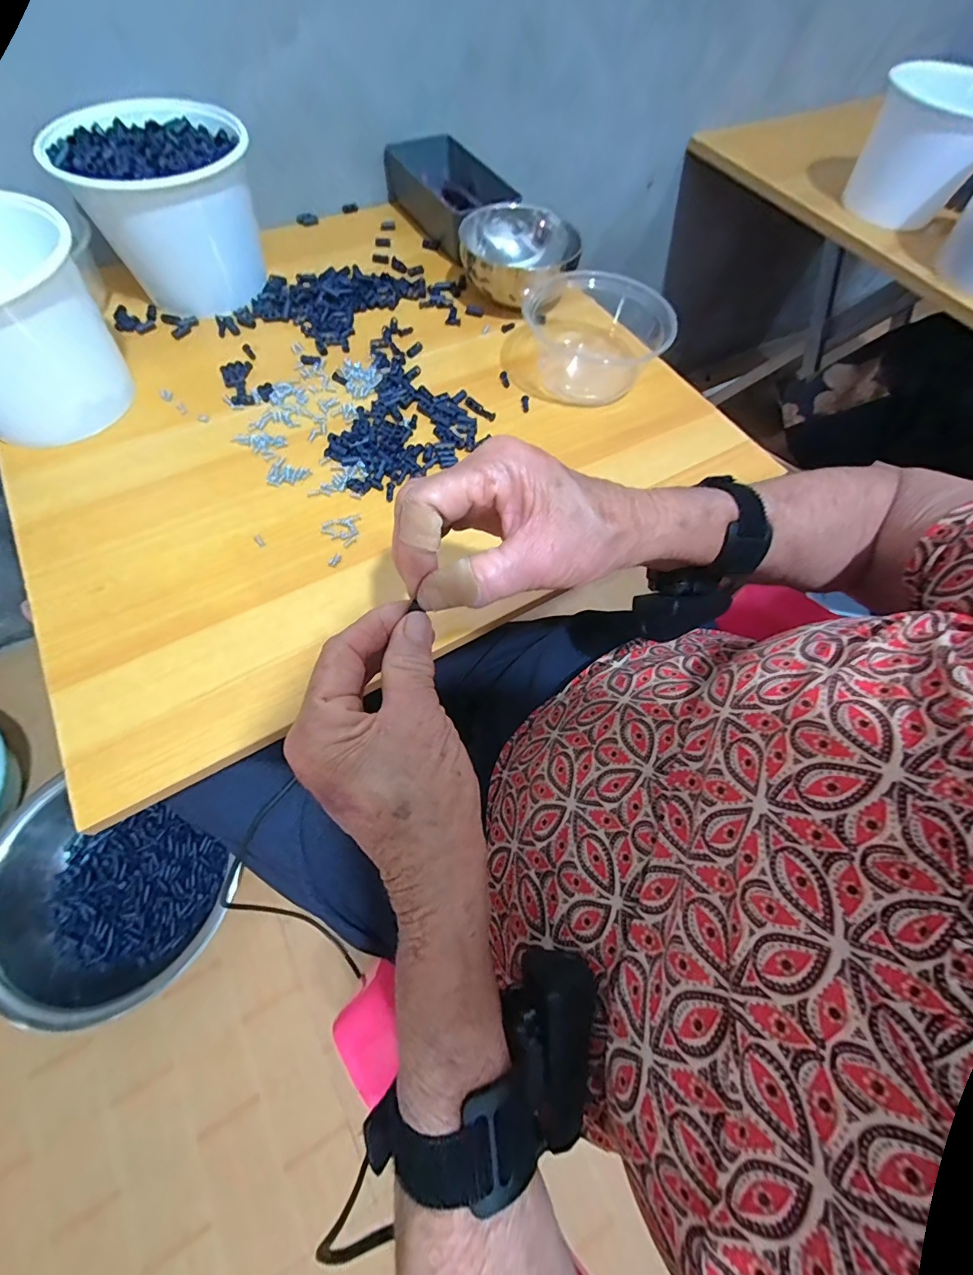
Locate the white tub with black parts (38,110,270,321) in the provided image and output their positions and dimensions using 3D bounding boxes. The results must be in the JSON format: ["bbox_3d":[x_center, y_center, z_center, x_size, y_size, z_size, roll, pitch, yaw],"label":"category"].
[{"bbox_3d":[-0.312,-0.421,0.449,0.144,0.108,0.157,38,69,13],"label":"white tub with black parts"}]

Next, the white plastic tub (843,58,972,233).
[{"bbox_3d":[0.572,-0.637,0.594,0.162,0.127,0.156,-41,74,-19],"label":"white plastic tub"}]

